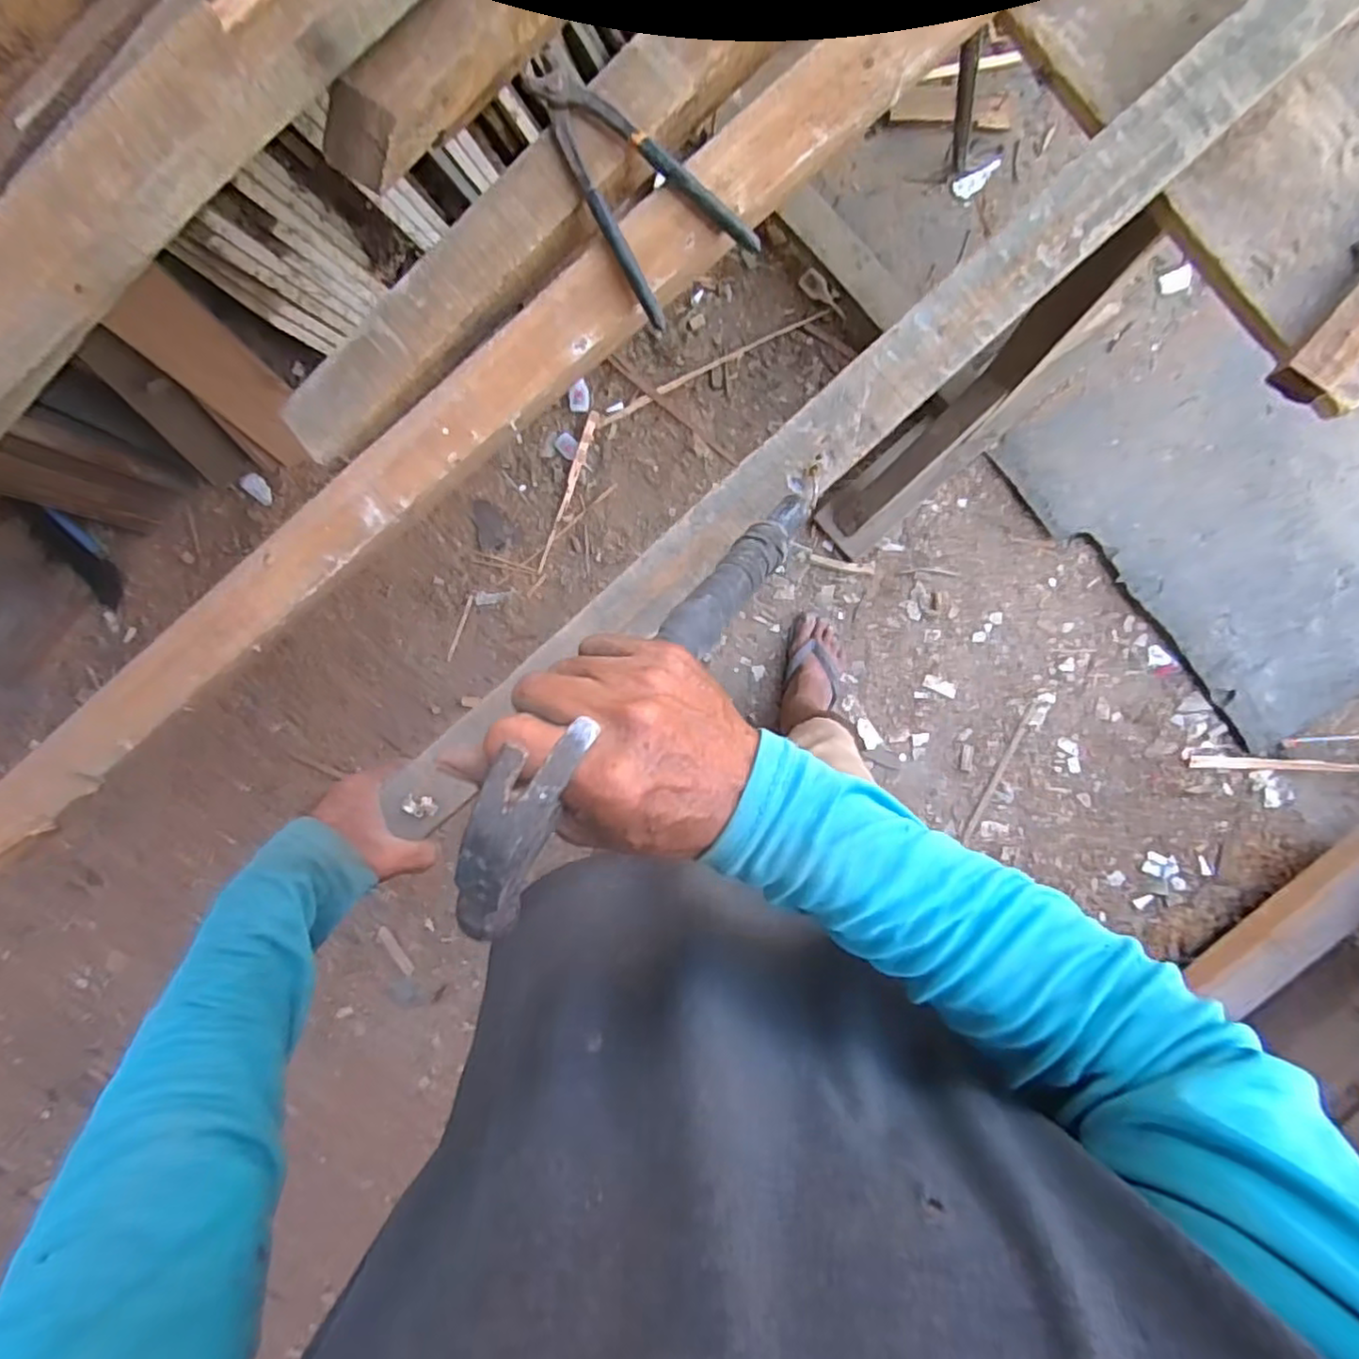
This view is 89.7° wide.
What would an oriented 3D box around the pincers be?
[{"bbox_3d":[-0.045,-0.369,0.504,0.096,0.017,0.209,-40,89,4],"label":"pincers"}]

